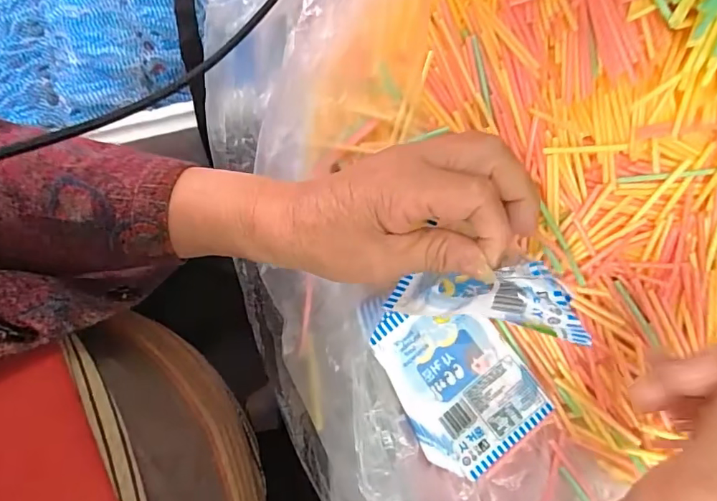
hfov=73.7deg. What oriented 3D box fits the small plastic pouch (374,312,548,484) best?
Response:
[{"bbox_3d":[0.059,0.076,0.286,0.076,0.012,0.101,-34,81,-9],"label":"small plastic pouch"}]

